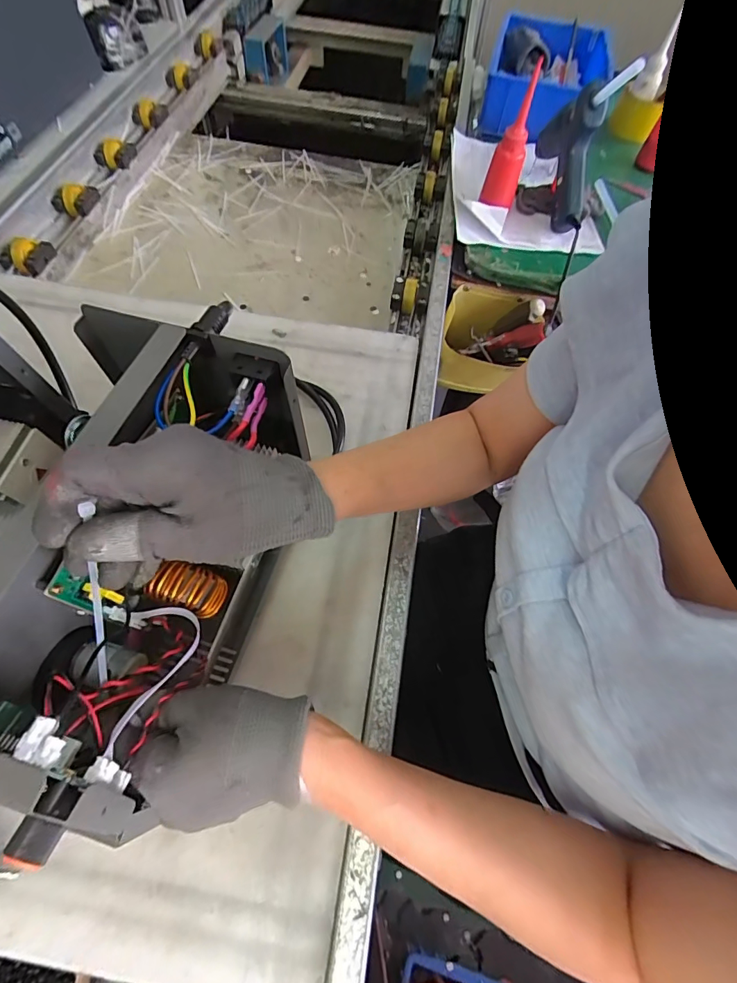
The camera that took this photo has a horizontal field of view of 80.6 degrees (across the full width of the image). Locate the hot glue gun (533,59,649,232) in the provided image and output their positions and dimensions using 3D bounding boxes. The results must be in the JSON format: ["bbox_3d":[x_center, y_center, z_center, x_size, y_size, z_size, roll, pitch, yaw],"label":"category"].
[{"bbox_3d":[0.280,-0.486,0.584,0.034,0.170,0.189,2,62,-2],"label":"hot glue gun"}]

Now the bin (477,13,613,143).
[{"bbox_3d":[0.324,-0.750,0.783,0.203,0.074,0.331,16,62,5],"label":"bin"}]

